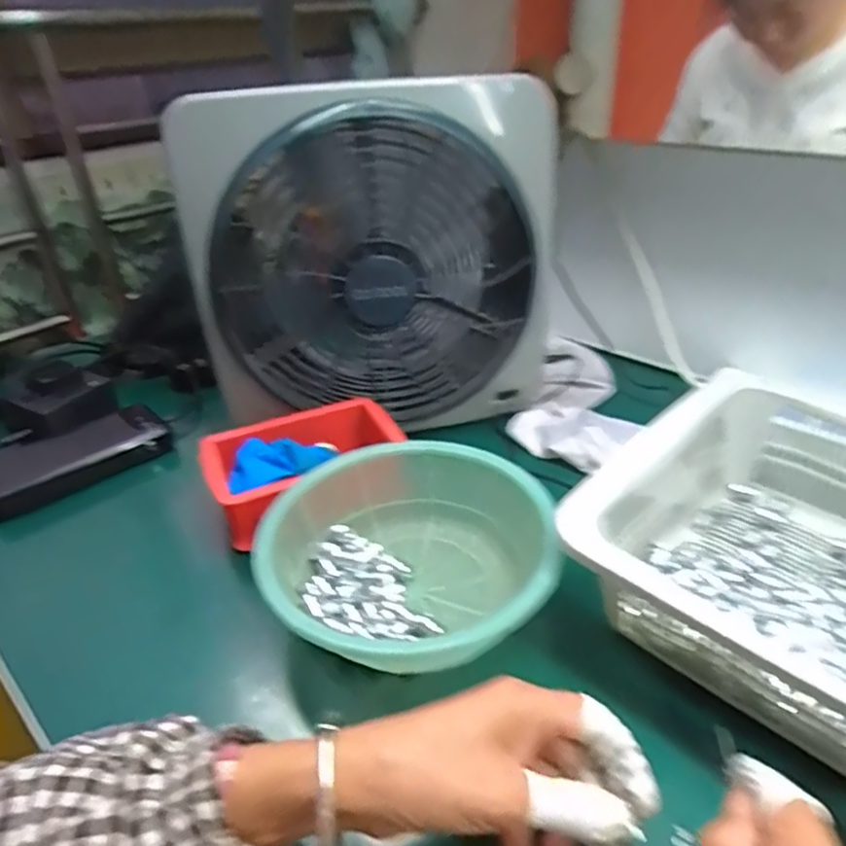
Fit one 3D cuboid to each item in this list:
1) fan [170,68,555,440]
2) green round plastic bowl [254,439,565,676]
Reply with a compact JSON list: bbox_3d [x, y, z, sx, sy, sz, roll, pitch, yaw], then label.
[{"bbox_3d":[-0.041,-0.127,0.538,0.292,0.263,0.082,-9,33,-8],"label":"fan"},{"bbox_3d":[-0.011,0.092,0.419,0.172,0.068,0.180,-3,33,2],"label":"green round plastic bowl"}]

